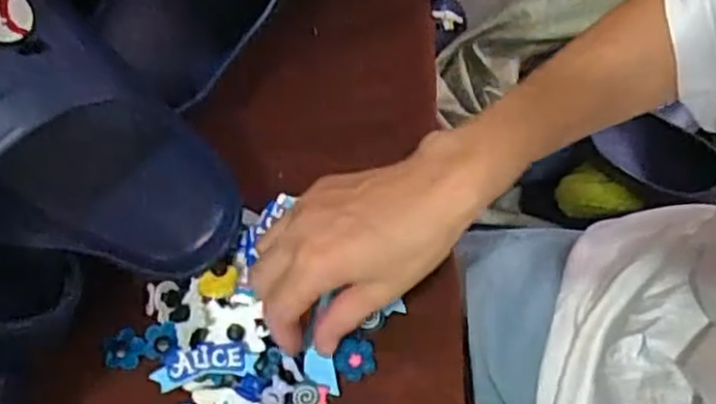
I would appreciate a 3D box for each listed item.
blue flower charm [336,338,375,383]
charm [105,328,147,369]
[{"bbox_3d":[-0.002,0.095,0.436,0.022,0.006,0.022,-13,67,-7],"label":"blue flower charm"},{"bbox_3d":[-0.142,0.090,0.443,0.021,0.006,0.023,0,66,-1],"label":"charm"}]

